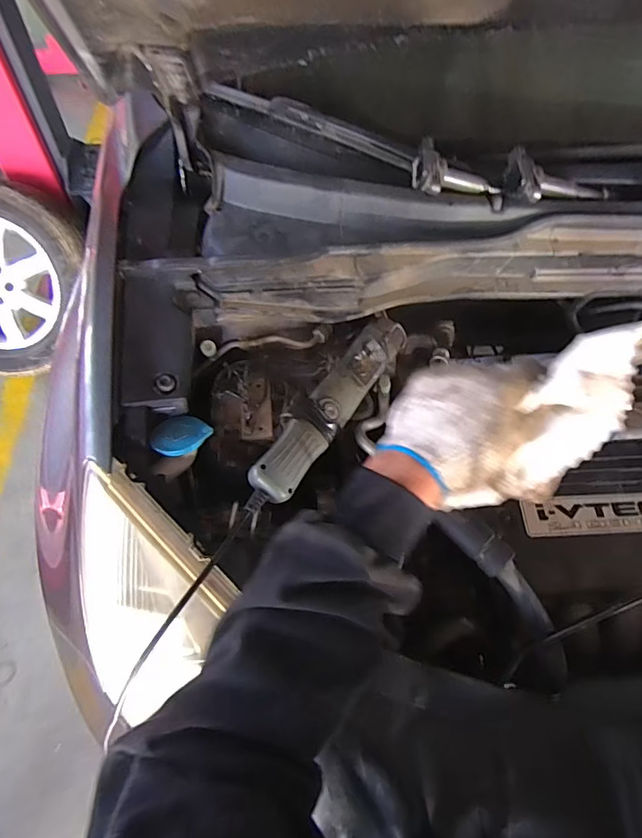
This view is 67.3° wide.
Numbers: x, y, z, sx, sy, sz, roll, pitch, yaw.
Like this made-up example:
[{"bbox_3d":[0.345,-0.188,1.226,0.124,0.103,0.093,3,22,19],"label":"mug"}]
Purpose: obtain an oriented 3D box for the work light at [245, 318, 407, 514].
[{"bbox_3d":[0.017,-0.024,0.600,0.062,0.039,0.312,31,61,16],"label":"work light"}]

